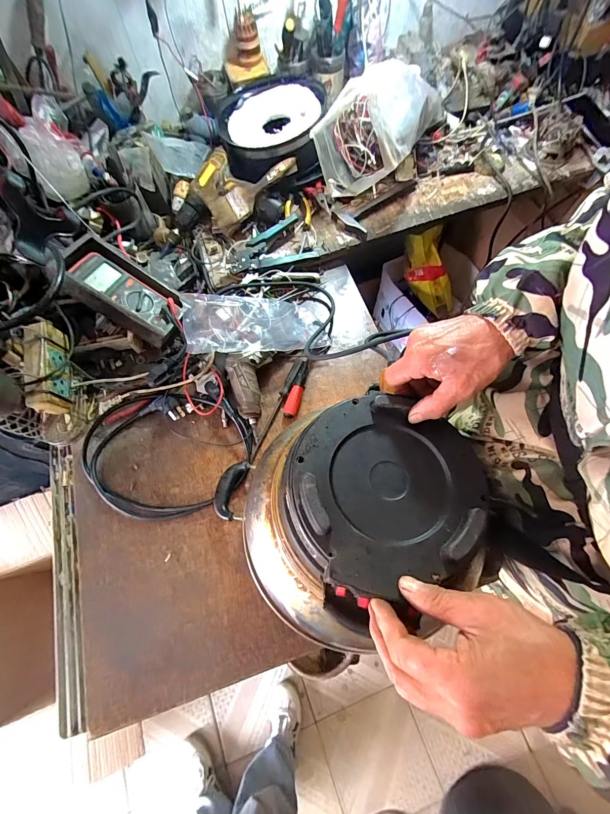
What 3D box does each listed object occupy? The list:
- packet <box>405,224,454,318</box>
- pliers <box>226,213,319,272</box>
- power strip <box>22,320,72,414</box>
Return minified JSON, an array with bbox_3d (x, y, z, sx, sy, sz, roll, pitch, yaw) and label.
[{"bbox_3d":[0.475,-0.511,1.302,0.162,0.361,0.115,14,68,39],"label":"packet"},{"bbox_3d":[-0.072,-0.321,0.679,0.180,0.023,0.097,-31,73,-10],"label":"pliers"},{"bbox_3d":[-0.392,-0.061,0.501,0.041,0.055,0.140,-15,71,-5],"label":"power strip"}]

